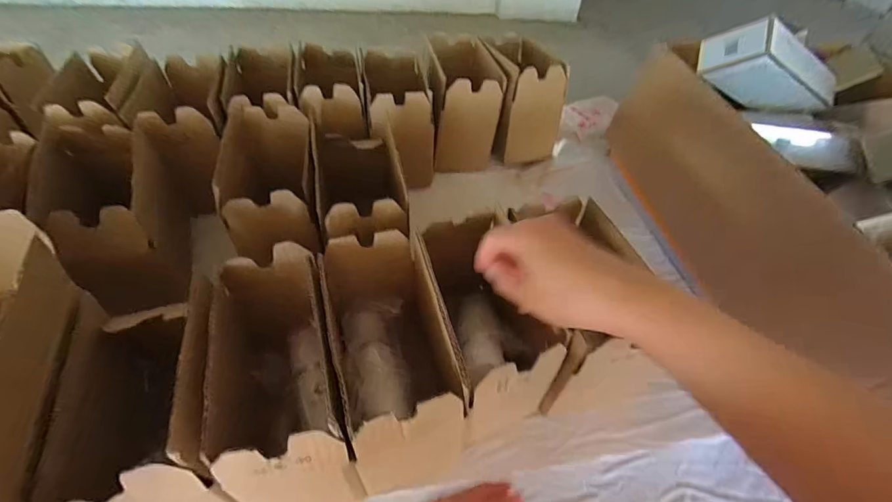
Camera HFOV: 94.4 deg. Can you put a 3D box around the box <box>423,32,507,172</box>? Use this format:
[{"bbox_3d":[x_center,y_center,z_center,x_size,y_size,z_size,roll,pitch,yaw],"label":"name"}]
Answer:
[{"bbox_3d":[0.027,-0.277,0.761,0.114,0.169,0.222,0,49,-5],"label":"box"}]

